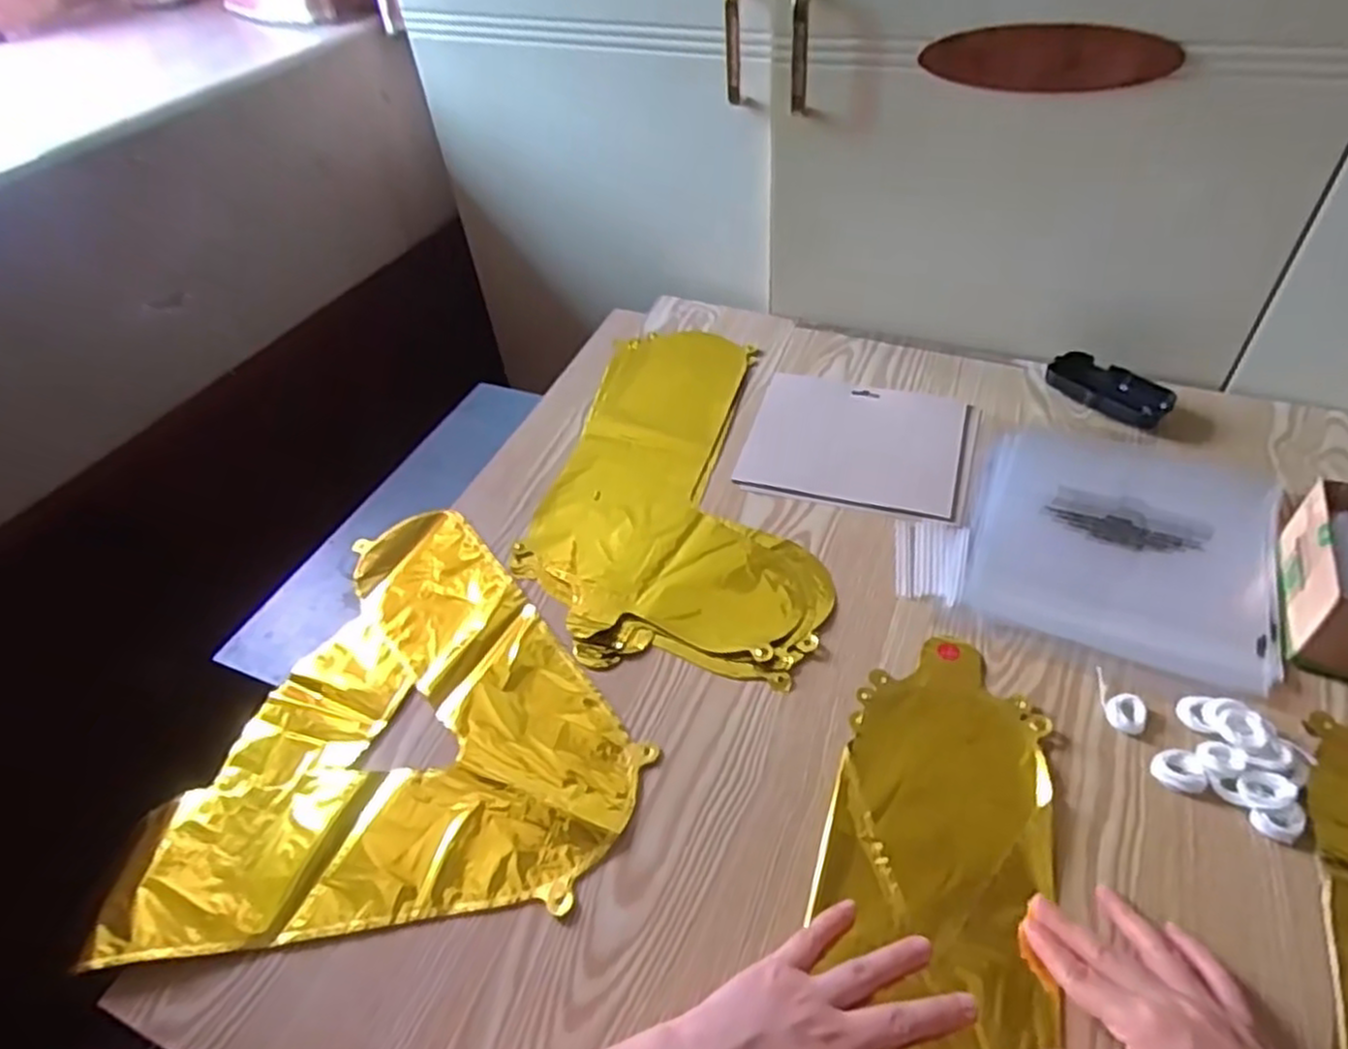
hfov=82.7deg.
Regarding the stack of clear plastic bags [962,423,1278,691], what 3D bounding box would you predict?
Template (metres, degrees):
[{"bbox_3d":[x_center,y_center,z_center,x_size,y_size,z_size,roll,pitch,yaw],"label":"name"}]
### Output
[{"bbox_3d":[0.358,0.001,0.617,0.214,0.011,0.249,17,50,21],"label":"stack of clear plastic bags"}]

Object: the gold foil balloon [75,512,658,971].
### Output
[{"bbox_3d":[-0.194,0.115,0.562,0.311,0.009,0.334,-7,45,-1],"label":"gold foil balloon"}]

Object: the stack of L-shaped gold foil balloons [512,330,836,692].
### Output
[{"bbox_3d":[0.017,-0.049,0.701,0.248,0.009,0.413,5,46,11],"label":"stack of L-shaped gold foil balloons"}]

